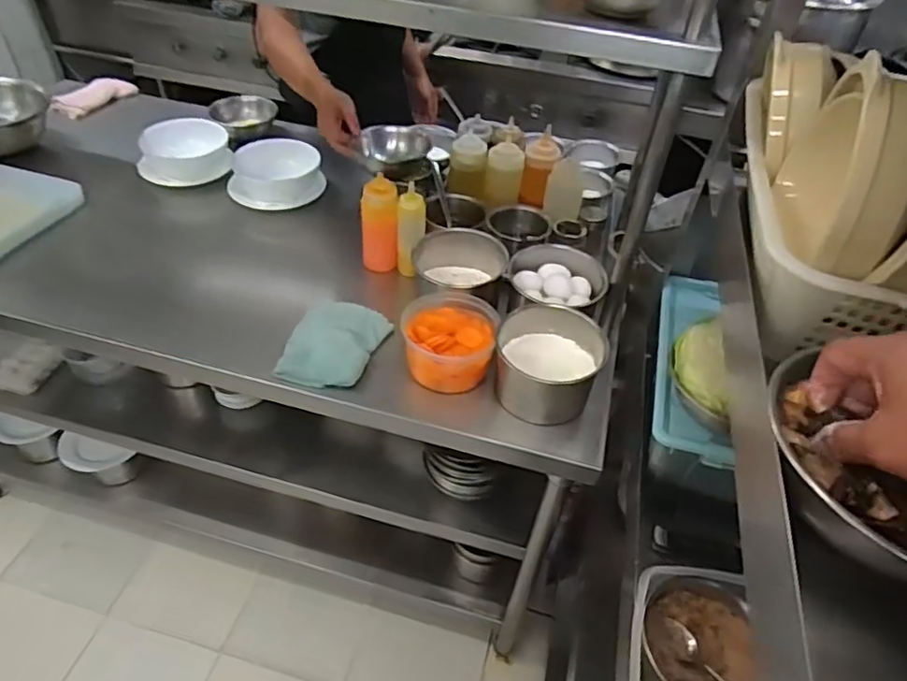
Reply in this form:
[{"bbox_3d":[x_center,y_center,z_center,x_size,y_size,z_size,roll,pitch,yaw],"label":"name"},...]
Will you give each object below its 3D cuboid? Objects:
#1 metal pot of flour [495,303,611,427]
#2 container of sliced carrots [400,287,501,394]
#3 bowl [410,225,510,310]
[{"bbox_3d":[0.138,0.035,0.897,0.153,0.119,0.122,16,48,10],"label":"metal pot of flour"},{"bbox_3d":[-0.006,0.001,0.928,0.138,0.090,0.135,3,47,-3],"label":"container of sliced carrots"},{"bbox_3d":[0.009,-0.107,1.013,0.152,0.101,0.127,2,47,-3],"label":"bowl"}]

